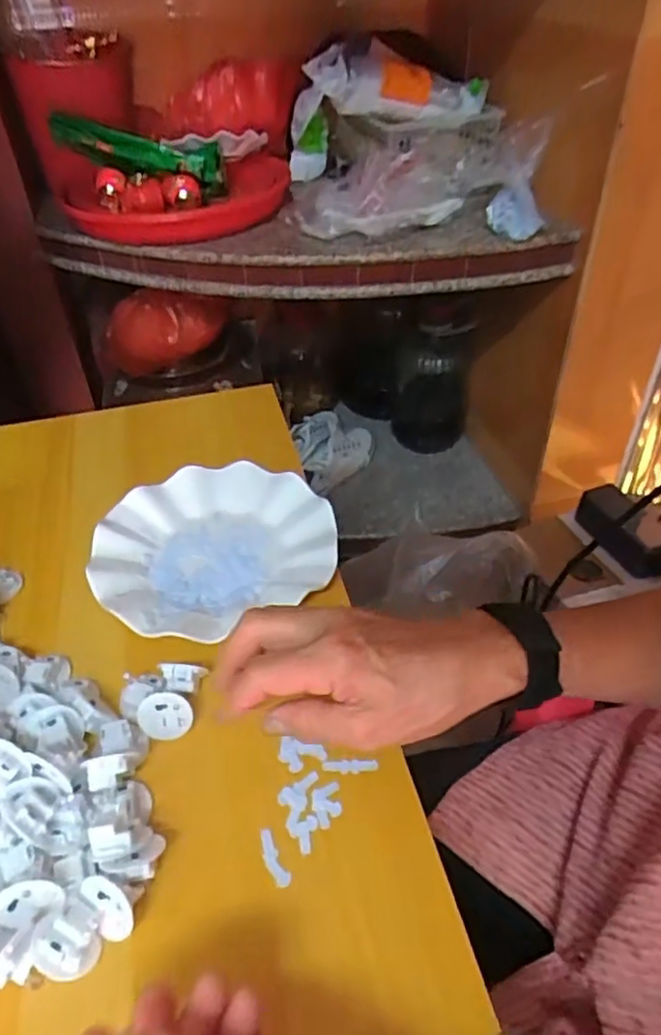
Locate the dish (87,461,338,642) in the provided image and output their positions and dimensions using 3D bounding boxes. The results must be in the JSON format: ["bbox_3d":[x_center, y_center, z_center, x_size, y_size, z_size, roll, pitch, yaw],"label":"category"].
[{"bbox_3d":[-0.091,0.022,0.508,0.177,0.023,0.170,-1,42,1],"label":"dish"}]

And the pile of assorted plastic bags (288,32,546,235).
[{"bbox_3d":[0.105,-0.570,0.960,0.323,0.189,0.388,-3,42,-1],"label":"pile of assorted plastic bags"}]

